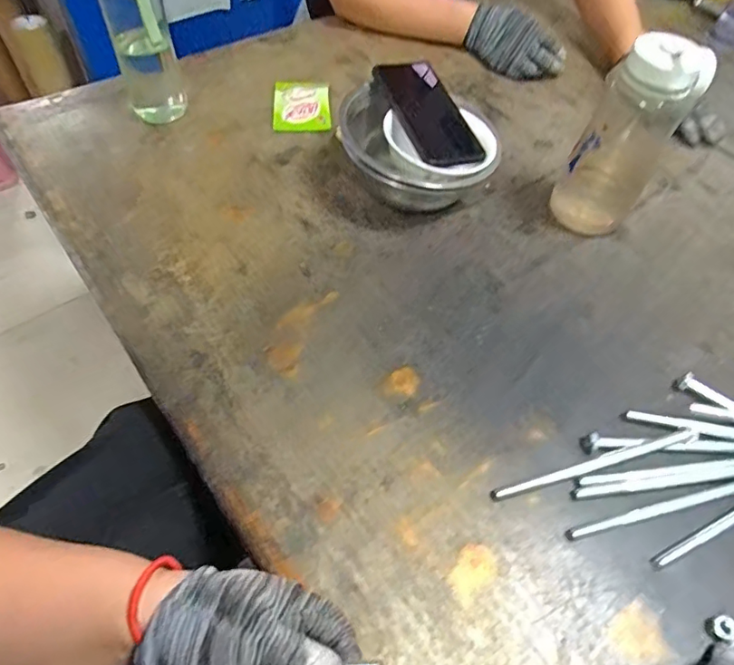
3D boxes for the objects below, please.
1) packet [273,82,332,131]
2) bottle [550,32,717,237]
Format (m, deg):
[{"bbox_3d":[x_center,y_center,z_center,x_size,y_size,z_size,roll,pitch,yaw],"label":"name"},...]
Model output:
[{"bbox_3d":[-0.091,-0.320,0.721,0.077,0.010,0.105,-2,55,-7],"label":"packet"},{"bbox_3d":[0.273,-0.202,0.556,0.083,0.213,0.072,28,57,14],"label":"bottle"}]

